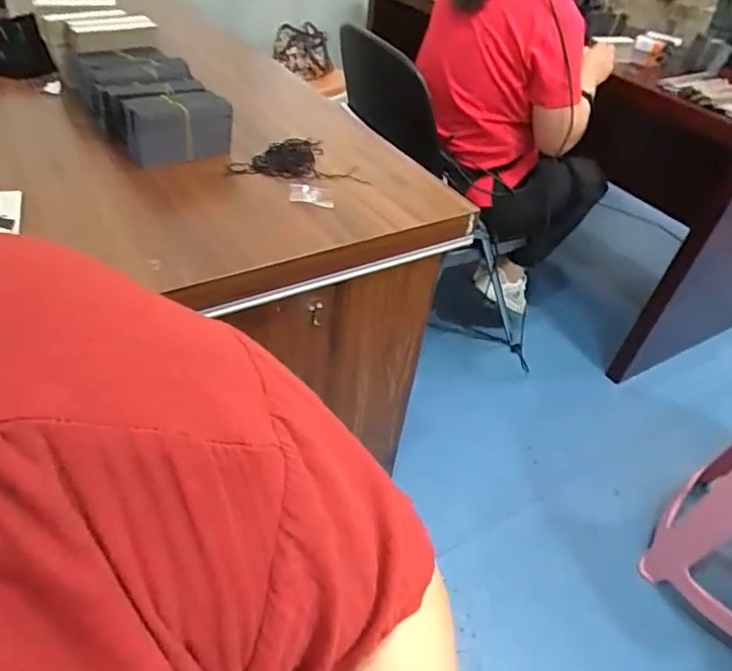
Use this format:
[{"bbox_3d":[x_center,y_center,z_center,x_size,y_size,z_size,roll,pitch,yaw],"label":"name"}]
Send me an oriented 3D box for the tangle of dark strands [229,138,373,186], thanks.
[{"bbox_3d":[-0.099,-0.259,0.810,0.190,0.018,0.130,3,42,-5],"label":"tangle of dark strands"}]

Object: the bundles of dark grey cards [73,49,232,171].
[{"bbox_3d":[-0.314,-0.341,0.804,0.146,0.073,0.255,-21,50,-29],"label":"bundles of dark grey cards"}]

